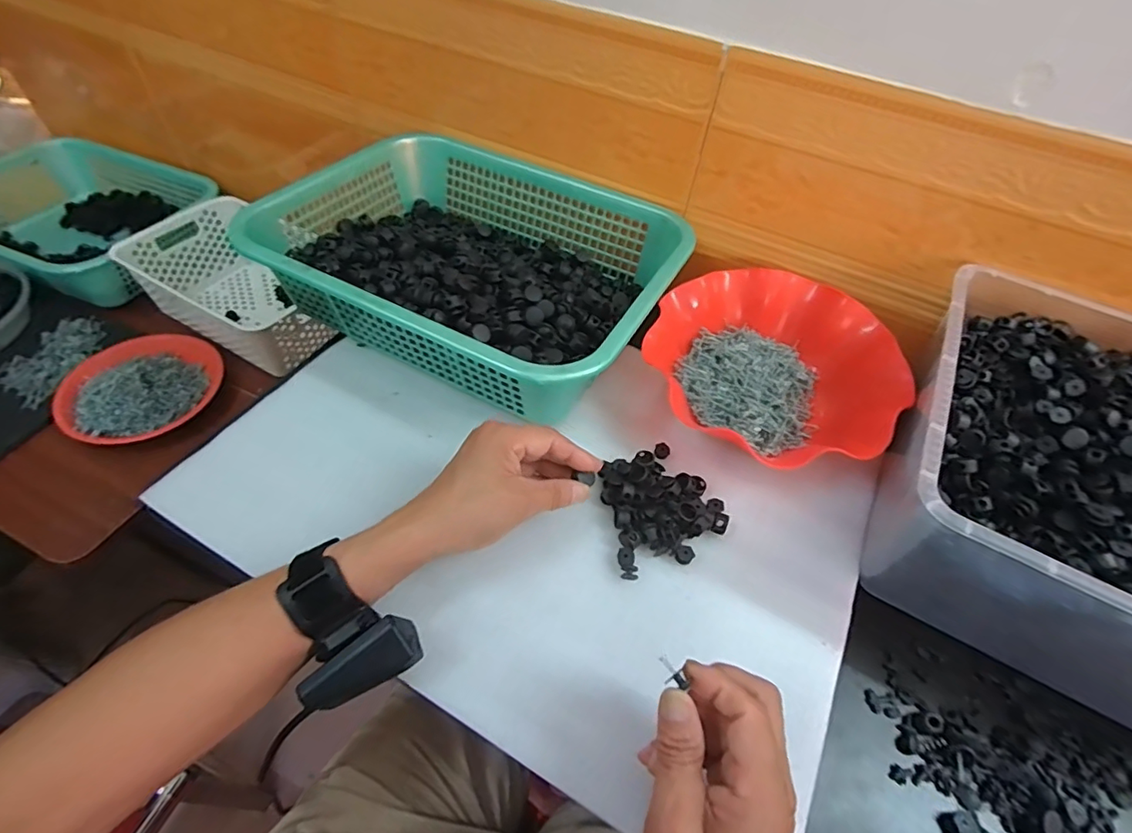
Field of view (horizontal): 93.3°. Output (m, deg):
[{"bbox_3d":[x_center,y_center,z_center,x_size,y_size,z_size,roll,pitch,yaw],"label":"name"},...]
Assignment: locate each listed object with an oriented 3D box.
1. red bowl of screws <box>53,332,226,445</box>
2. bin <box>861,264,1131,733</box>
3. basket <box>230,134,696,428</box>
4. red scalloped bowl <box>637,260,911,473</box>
[{"bbox_3d":[-0.588,-0.053,0.731,0.194,0.049,0.188,-6,53,-9],"label":"red bowl of screws"},{"bbox_3d":[0.403,0.059,0.402,0.293,0.133,0.298,27,55,16],"label":"bin"},{"bbox_3d":[-0.091,-0.165,0.553,0.386,0.094,0.290,25,55,14],"label":"basket"},{"bbox_3d":[0.192,-0.052,0.508,0.222,0.063,0.190,22,54,12],"label":"red scalloped bowl"}]

